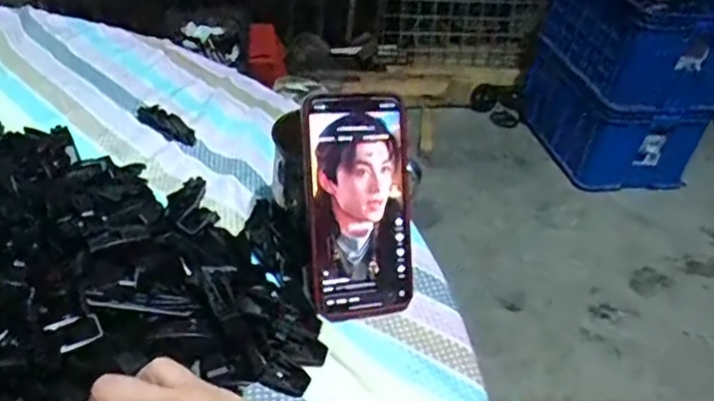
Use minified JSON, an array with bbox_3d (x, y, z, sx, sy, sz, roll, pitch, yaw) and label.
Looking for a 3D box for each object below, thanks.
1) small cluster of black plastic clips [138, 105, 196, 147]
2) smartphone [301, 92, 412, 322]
[{"bbox_3d":[-0.187,-0.077,0.610,0.078,0.017,0.022,27,41,23],"label":"small cluster of black plastic clips"},{"bbox_3d":[0.002,0.004,0.450,0.074,0.156,0.014,-5,4,-17],"label":"smartphone"}]

